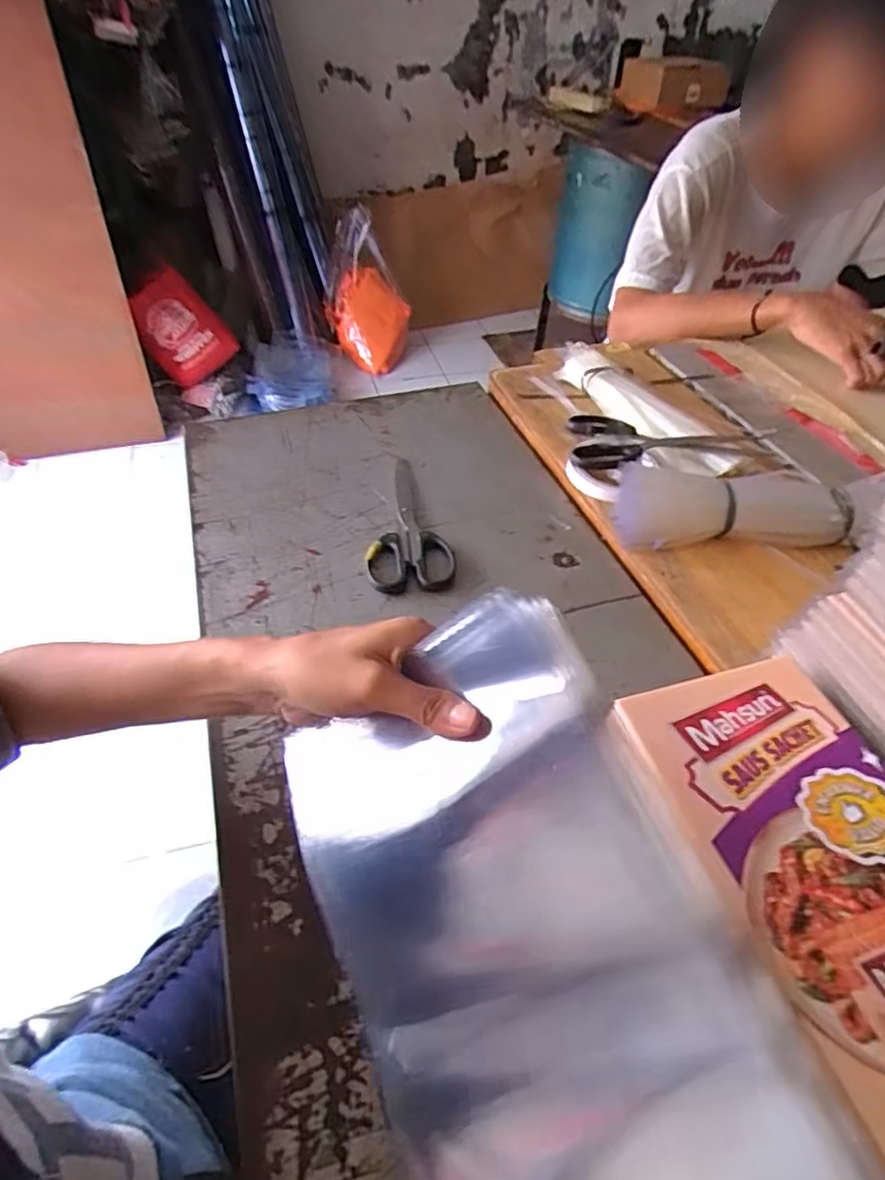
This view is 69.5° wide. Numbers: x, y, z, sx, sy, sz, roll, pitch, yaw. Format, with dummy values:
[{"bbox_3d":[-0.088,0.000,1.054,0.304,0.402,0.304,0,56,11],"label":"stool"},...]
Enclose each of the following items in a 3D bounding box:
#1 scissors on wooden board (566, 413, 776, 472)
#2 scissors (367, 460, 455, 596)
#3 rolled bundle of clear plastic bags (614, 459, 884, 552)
[{"bbox_3d":[0.235,-0.151,0.652,0.207,0.025,0.101,2,45,0],"label":"scissors on wooden board"},{"bbox_3d":[-0.026,-0.066,0.598,0.076,0.005,0.203,2,45,0],"label":"scissors"},{"bbox_3d":[0.256,-0.072,0.564,0.198,0.054,0.080,5,45,4],"label":"rolled bundle of clear plastic bags"}]

